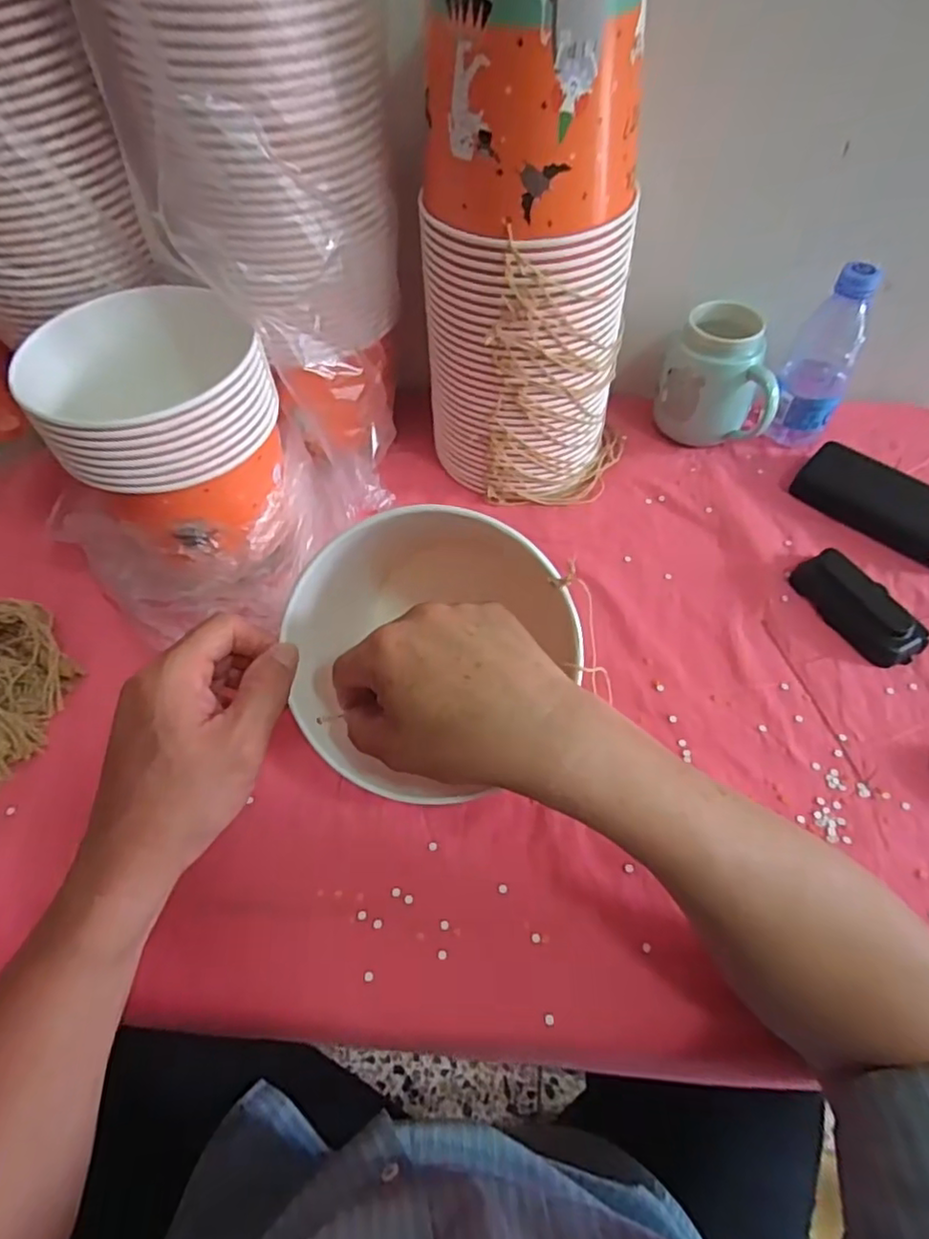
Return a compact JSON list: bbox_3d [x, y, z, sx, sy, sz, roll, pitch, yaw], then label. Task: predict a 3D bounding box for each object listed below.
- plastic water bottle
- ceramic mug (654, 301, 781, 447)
[{"bbox_3d":[0.330,-0.237,0.585,0.059,0.153,0.047,21,59,15],"label":"plastic water bottle"},{"bbox_3d":[0.240,-0.228,0.605,0.103,0.112,0.083,8,56,7],"label":"ceramic mug"}]

